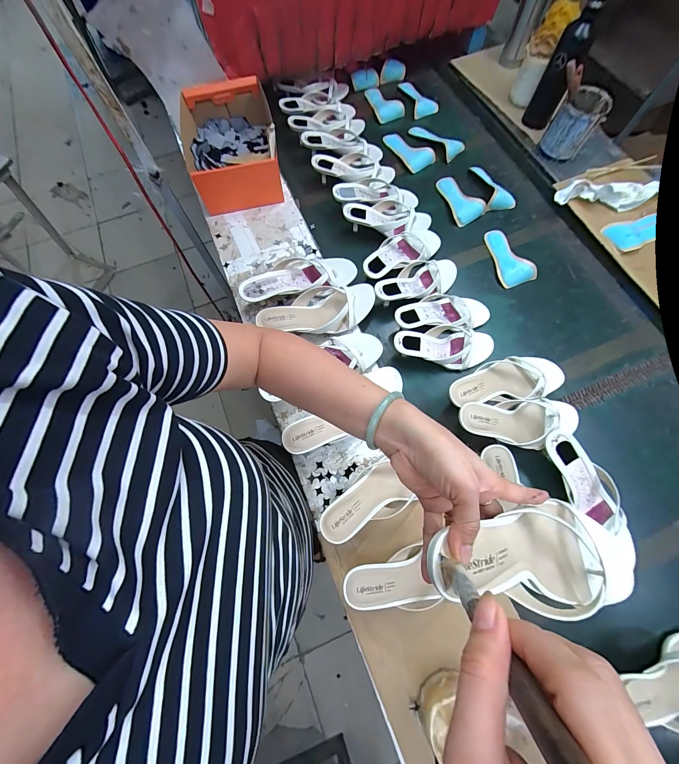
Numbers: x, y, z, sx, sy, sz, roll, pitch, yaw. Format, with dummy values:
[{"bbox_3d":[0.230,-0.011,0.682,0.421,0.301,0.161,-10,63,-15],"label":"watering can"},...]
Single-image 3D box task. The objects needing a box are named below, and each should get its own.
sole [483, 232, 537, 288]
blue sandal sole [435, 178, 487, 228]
[{"bbox_3d":[0.412,-0.317,0.752,0.082,0.027,0.172,-15,71,-4],"label":"sole"},{"bbox_3d":[0.315,-0.507,0.821,0.099,0.026,0.175,-20,72,-6],"label":"blue sandal sole"}]

